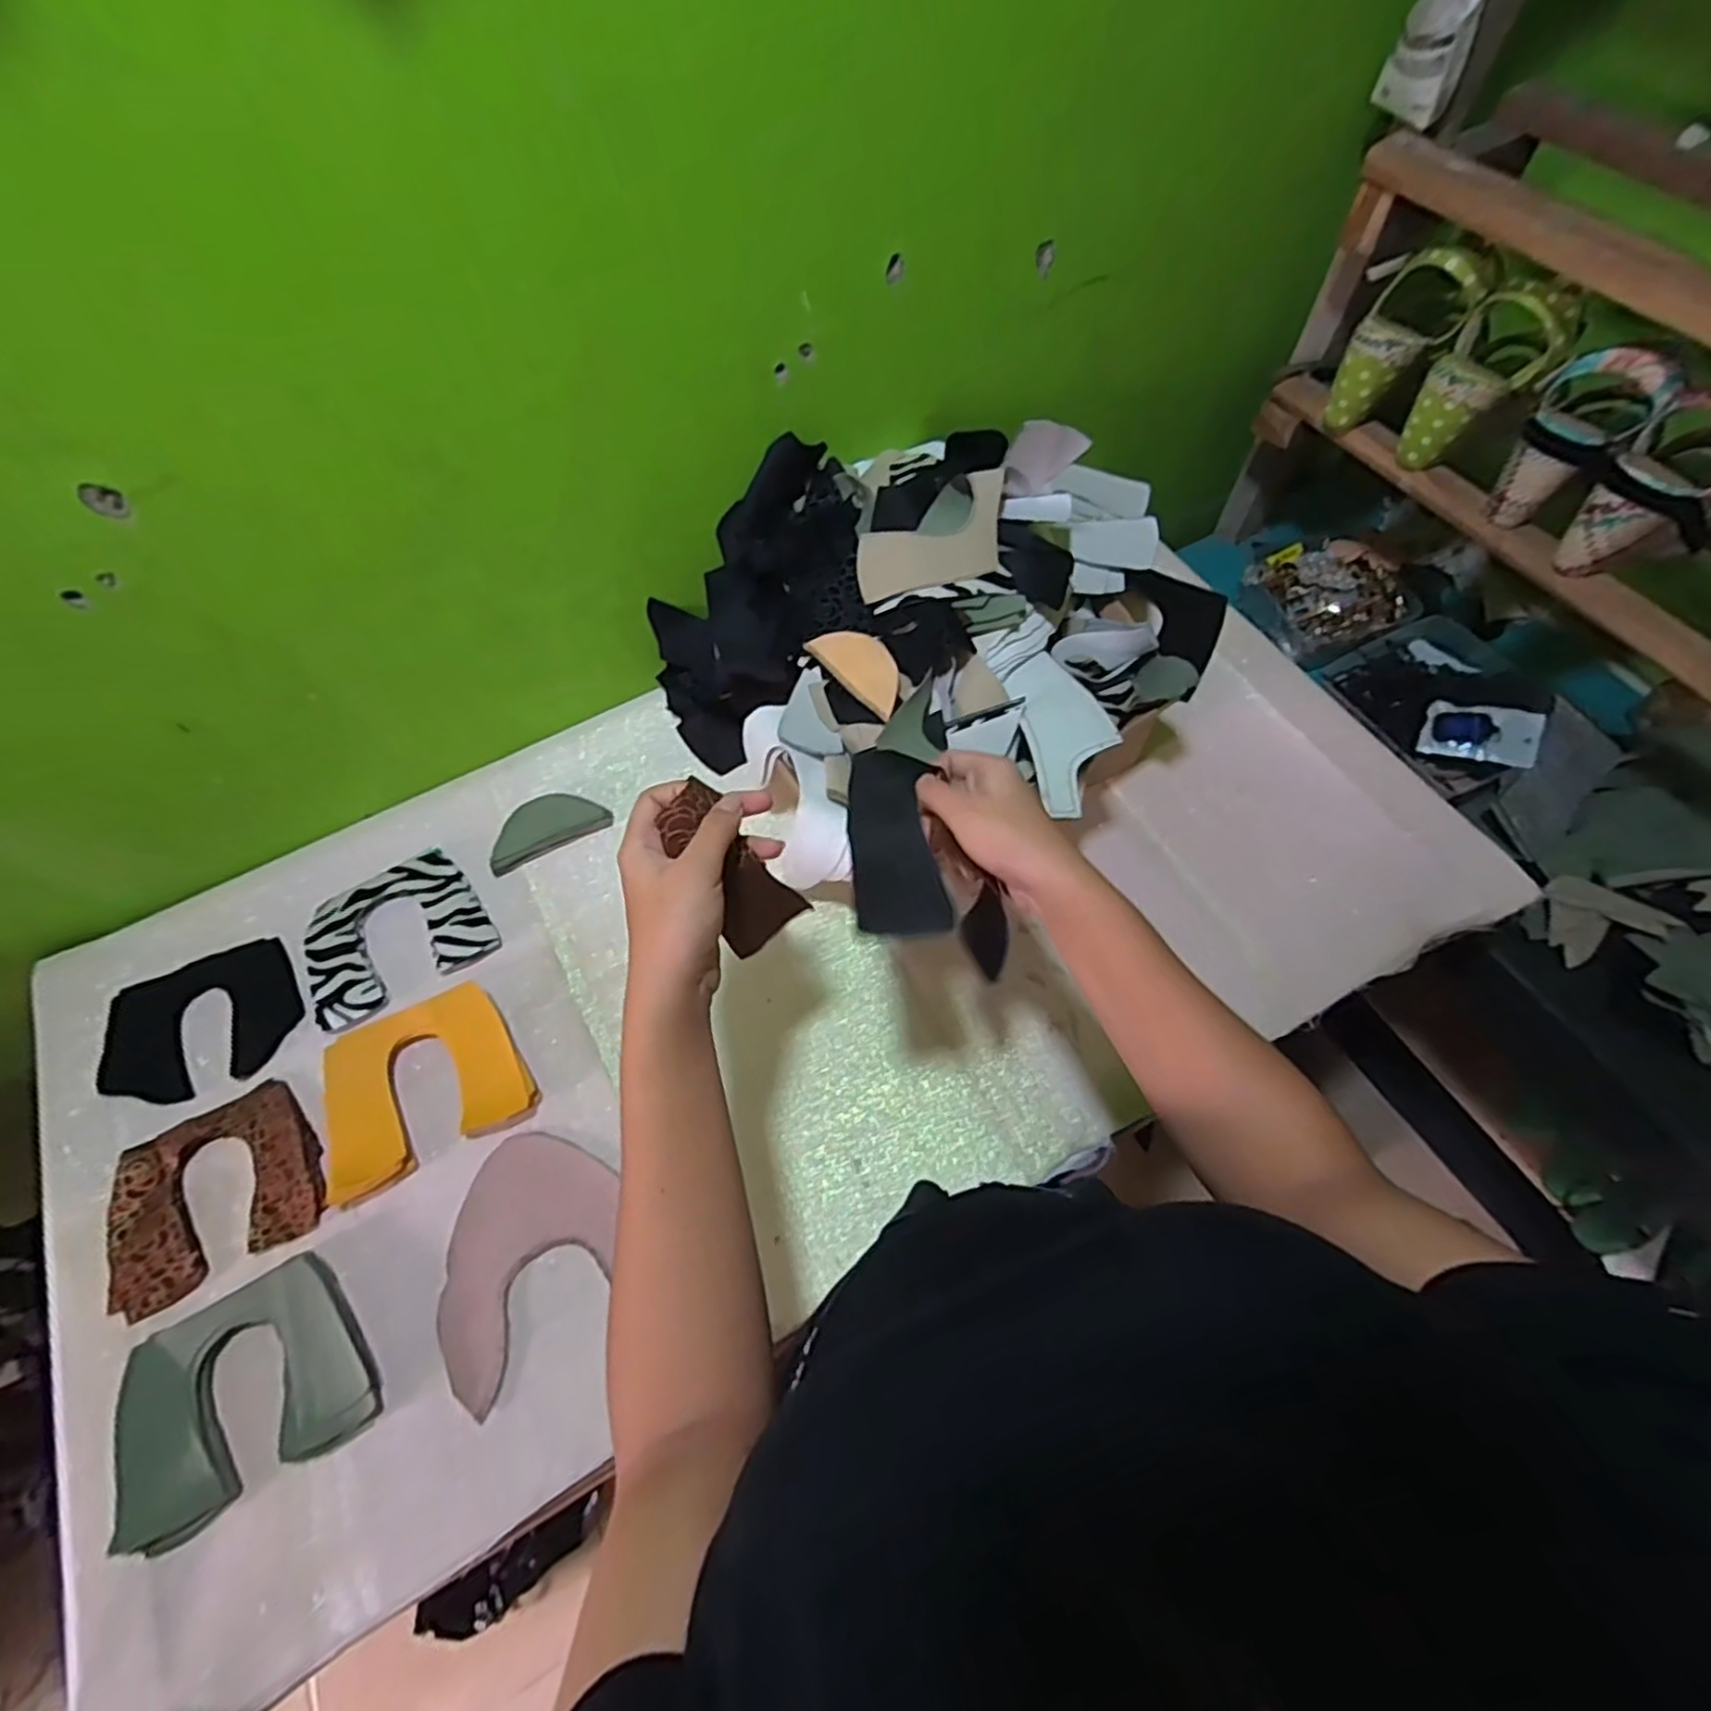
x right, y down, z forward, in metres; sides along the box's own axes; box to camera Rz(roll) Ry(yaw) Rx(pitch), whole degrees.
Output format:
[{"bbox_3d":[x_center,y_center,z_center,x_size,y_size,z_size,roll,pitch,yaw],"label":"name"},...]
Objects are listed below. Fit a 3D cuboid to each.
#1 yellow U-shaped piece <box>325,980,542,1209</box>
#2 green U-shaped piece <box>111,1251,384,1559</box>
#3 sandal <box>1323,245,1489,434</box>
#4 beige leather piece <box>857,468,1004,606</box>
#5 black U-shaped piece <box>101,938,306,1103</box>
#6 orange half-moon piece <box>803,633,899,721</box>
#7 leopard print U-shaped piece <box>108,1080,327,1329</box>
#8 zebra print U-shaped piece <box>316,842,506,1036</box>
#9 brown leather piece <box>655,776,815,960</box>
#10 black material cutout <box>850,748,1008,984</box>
[{"bbox_3d":[-0.353,0.182,0.597,0.159,0.024,0.127,-26,67,-9],"label":"yellow U-shaped piece"},{"bbox_3d":[-0.423,0.368,0.514,0.153,0.023,0.128,-29,68,-11],"label":"green U-shaped piece"},{"bbox_3d":[0.499,-0.484,0.700,0.066,0.152,0.077,-17,63,-33],"label":"sandal"},{"bbox_3d":[0.063,-0.264,0.618,0.129,0.009,0.082,-13,84,6],"label":"beige leather piece"},{"bbox_3d":[-0.564,0.144,0.645,0.148,0.008,0.115,-22,72,-18],"label":"black U-shaped piece"},{"bbox_3d":[0.005,-0.159,0.619,0.046,0.008,0.102,-44,70,5],"label":"orange half-moon piece"},{"bbox_3d":[-0.499,0.259,0.580,0.144,0.021,0.128,-29,68,-11],"label":"leopard print U-shaped piece"},{"bbox_3d":[-0.415,0.069,0.670,0.152,0.014,0.127,-30,68,-11],"label":"zebra print U-shaped piece"},{"bbox_3d":[-0.067,0.010,0.421,0.049,0.113,0.020,-37,38,-14],"label":"brown leather piece"},{"bbox_3d":[0.022,-0.012,0.410,0.048,0.009,0.119,-1,58,-4],"label":"black material cutout"}]

